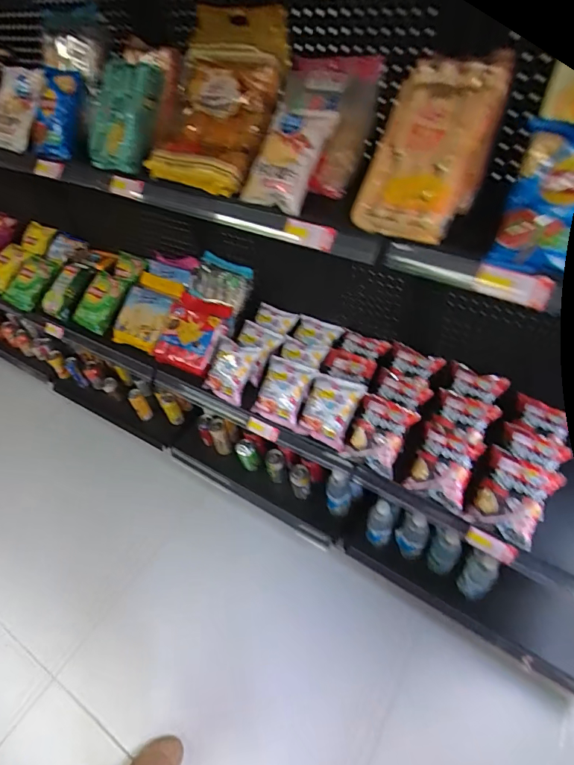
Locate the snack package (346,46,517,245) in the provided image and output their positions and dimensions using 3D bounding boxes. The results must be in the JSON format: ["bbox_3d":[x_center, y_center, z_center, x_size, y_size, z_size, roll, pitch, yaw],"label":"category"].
[{"bbox_3d":[0.221,-0.368,0.663,0.172,0.064,0.285,20,94,26],"label":"snack package"}]

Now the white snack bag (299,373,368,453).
[{"bbox_3d":[0.112,0.069,1.117,0.136,0.036,0.174,20,84,20],"label":"white snack bag"}]

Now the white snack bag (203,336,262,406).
[{"bbox_3d":[-0.167,-0.035,1.238,0.130,0.038,0.167,19,96,22],"label":"white snack bag"}]

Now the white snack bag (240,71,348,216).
[{"bbox_3d":[0.020,-0.458,0.785,0.143,0.055,0.282,16,82,20],"label":"white snack bag"}]

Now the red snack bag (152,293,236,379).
[{"bbox_3d":[-0.298,-0.155,1.310,0.198,0.045,0.230,19,83,21],"label":"red snack bag"}]

